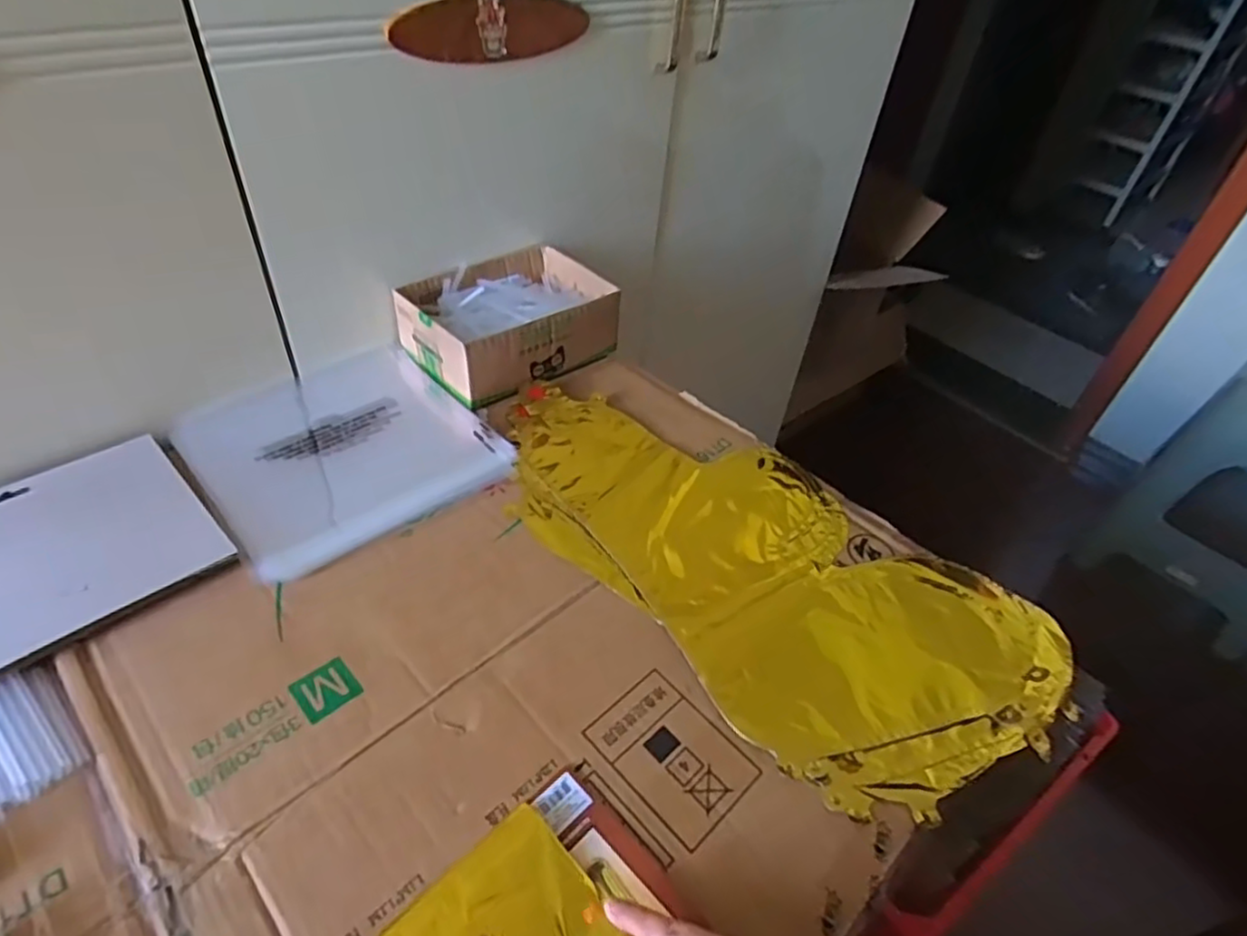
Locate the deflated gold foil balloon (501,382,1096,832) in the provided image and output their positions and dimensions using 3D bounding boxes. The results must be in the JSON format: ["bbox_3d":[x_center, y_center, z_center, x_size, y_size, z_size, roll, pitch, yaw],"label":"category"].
[{"bbox_3d":[0.088,0.062,0.522,0.448,0.011,0.220,35,49,27],"label":"deflated gold foil balloon"}]

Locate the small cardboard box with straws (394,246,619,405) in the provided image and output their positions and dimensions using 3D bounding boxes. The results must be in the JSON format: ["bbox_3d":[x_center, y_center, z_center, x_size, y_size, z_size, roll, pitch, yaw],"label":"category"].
[{"bbox_3d":[-0.111,-0.149,0.686,0.190,0.064,0.133,-29,54,-33],"label":"small cardboard box with straws"}]

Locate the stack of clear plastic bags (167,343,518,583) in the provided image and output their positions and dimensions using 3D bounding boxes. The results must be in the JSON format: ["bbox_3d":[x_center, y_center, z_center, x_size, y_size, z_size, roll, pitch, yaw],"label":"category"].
[{"bbox_3d":[-0.245,-0.024,0.586,0.209,0.022,0.248,-28,49,-32],"label":"stack of clear plastic bags"}]

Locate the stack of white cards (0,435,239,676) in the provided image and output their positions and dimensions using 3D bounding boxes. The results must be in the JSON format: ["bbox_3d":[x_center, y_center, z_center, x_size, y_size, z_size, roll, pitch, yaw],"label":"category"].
[{"bbox_3d":[-0.383,0.059,0.450,0.192,0.012,0.152,-30,54,-34],"label":"stack of white cards"}]

